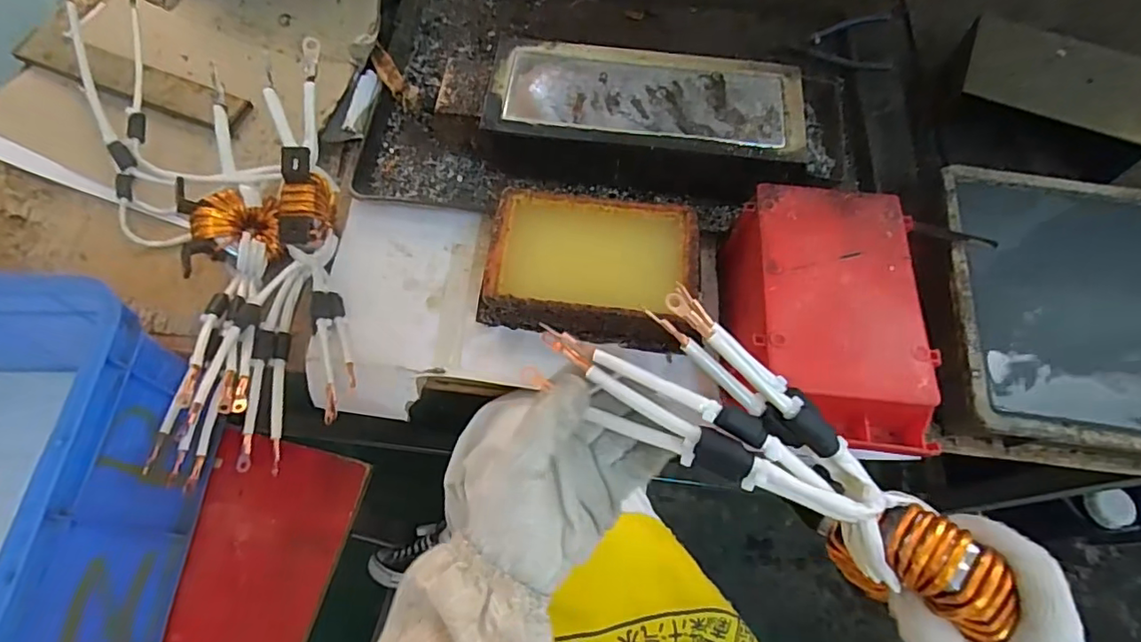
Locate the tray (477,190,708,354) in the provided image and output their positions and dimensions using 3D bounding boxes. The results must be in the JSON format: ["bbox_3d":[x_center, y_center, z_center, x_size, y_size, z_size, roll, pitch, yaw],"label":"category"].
[{"bbox_3d":[0.018,-0.053,0.574,0.210,0.067,0.137,6,65,1],"label":"tray"}]

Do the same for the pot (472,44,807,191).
[{"bbox_3d":[0.076,-0.224,0.642,0.344,0.083,0.152,6,65,1],"label":"pot"}]

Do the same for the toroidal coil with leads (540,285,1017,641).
[{"bbox_3d":[0.115,0.074,0.322,0.268,0.042,0.082,35,69,10],"label":"toroidal coil with leads"}]

